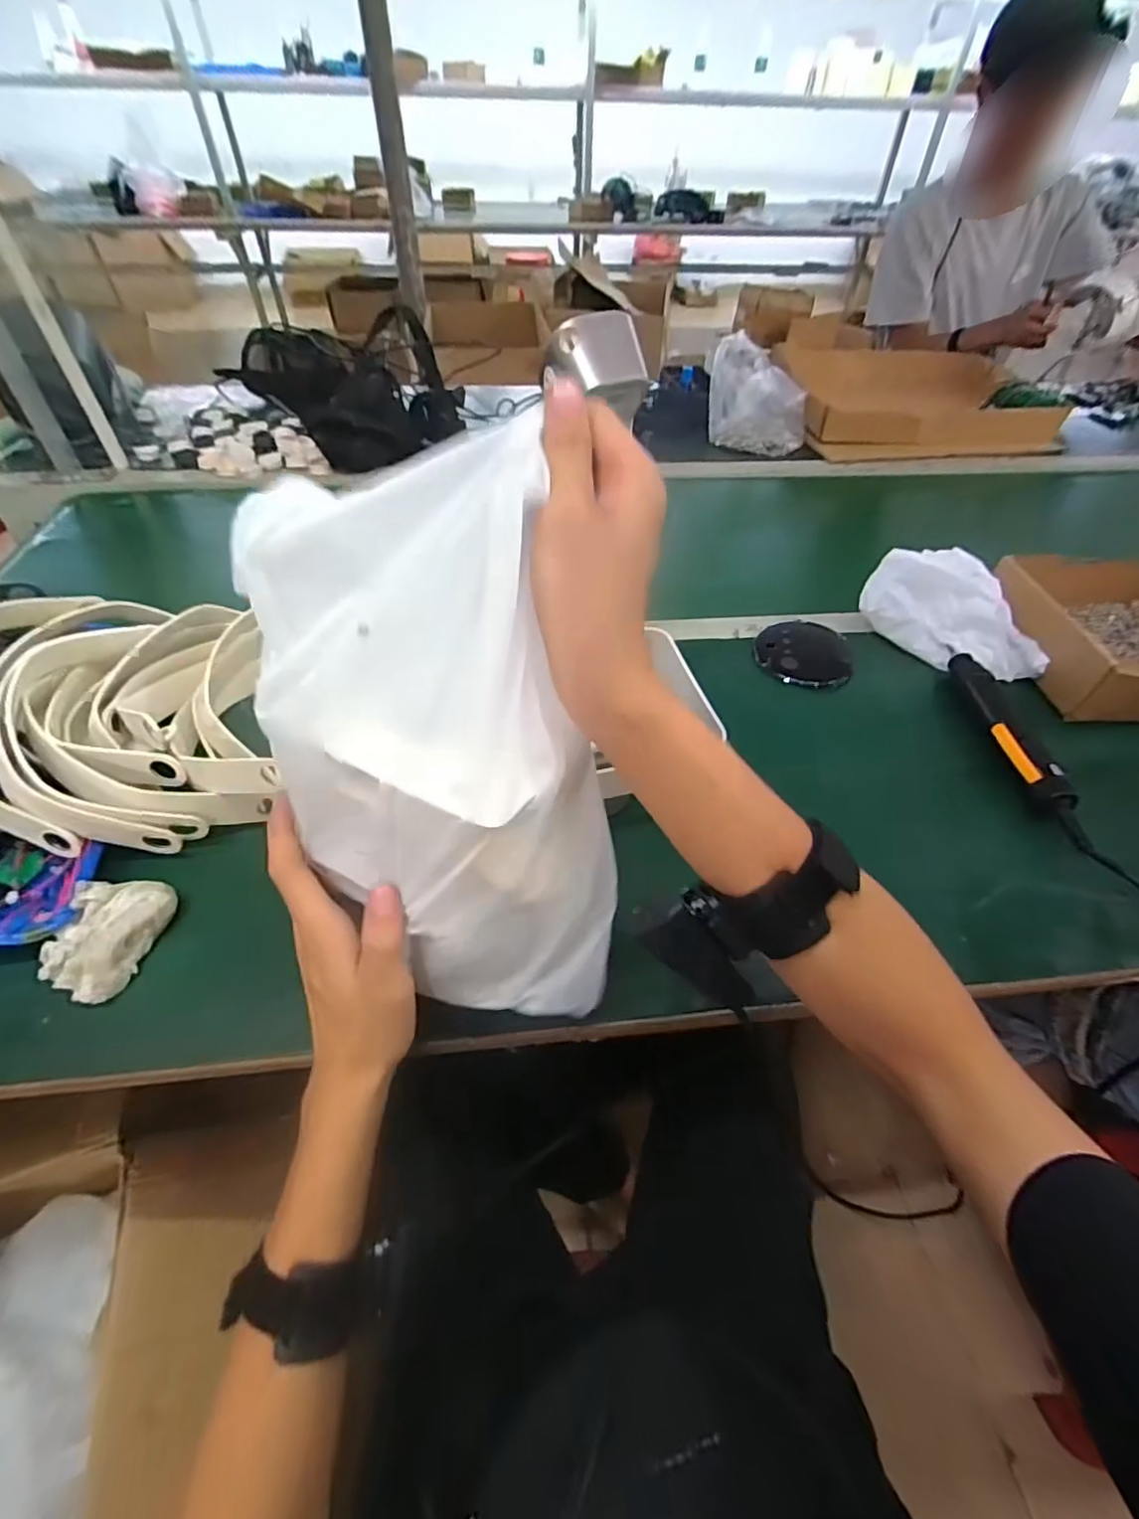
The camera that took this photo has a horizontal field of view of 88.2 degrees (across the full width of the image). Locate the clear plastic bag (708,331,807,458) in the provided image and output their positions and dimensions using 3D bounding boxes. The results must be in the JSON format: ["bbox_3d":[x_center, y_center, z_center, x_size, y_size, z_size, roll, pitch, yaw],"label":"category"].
[{"bbox_3d":[0.332,-0.630,1.034,0.177,0.137,0.148,11,49,9],"label":"clear plastic bag"}]

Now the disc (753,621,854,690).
[{"bbox_3d":[0.260,-0.119,0.649,0.104,0.014,0.105,1,48,-1],"label":"disc"}]

